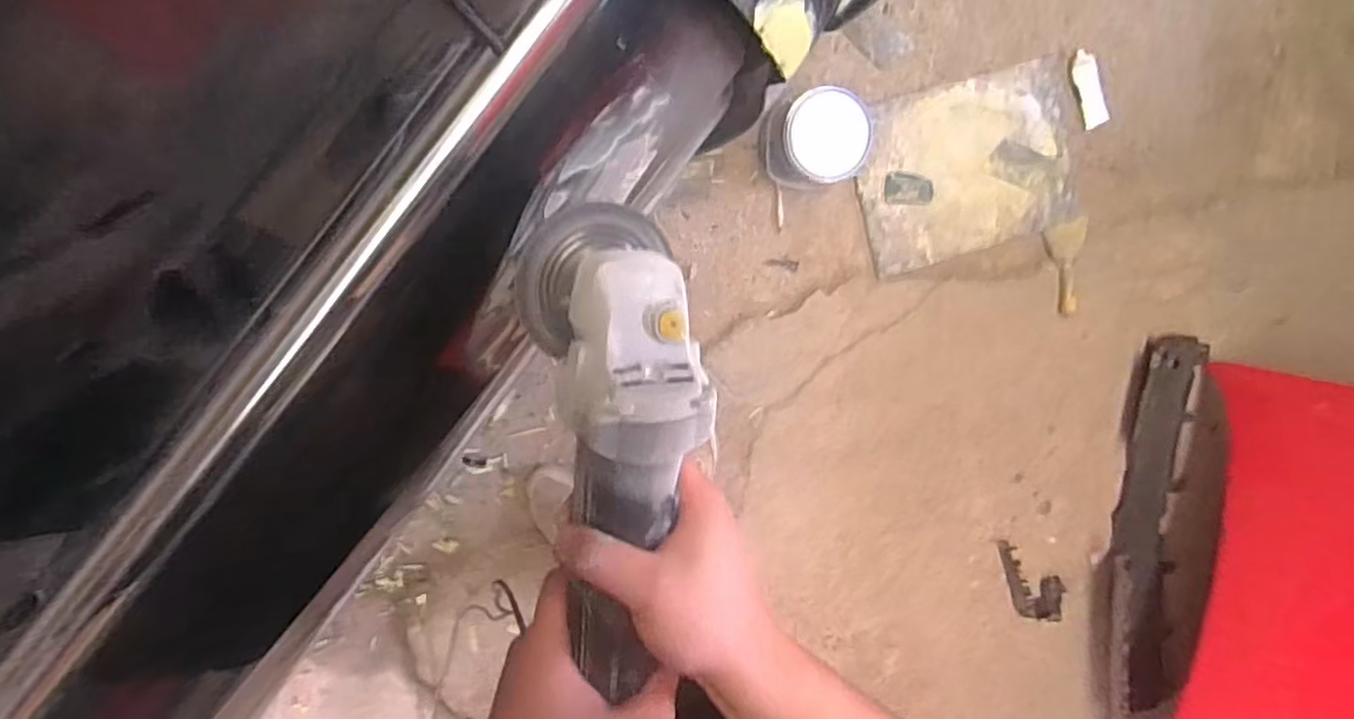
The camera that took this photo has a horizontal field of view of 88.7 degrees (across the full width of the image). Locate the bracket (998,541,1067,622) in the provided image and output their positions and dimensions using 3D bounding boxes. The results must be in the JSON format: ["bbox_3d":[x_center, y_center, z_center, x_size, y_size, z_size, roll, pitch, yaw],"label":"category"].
[{"bbox_3d":[0.768,0.494,1.528,0.244,0.033,0.109,42,92,-9],"label":"bracket"}]

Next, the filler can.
[{"bbox_3d":[0.242,-0.384,1.232,0.157,0.190,0.148,-1,98,-9],"label":"filler can"}]

